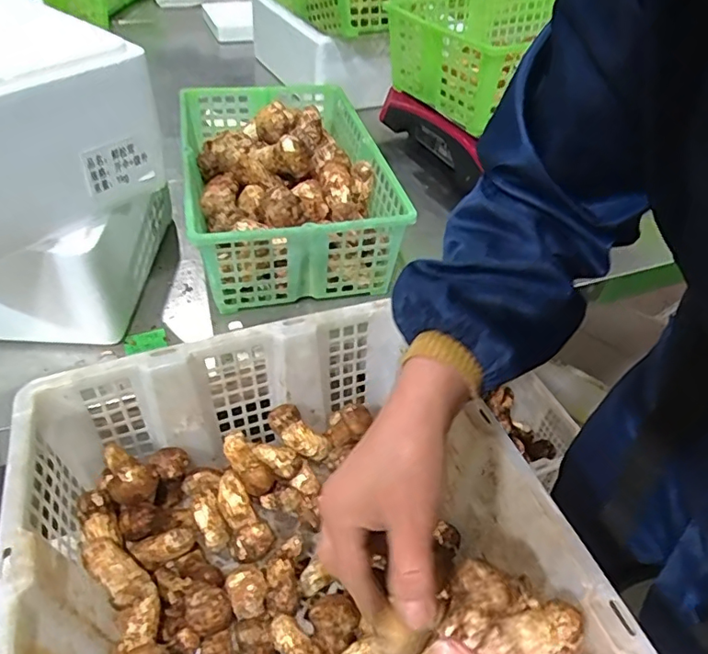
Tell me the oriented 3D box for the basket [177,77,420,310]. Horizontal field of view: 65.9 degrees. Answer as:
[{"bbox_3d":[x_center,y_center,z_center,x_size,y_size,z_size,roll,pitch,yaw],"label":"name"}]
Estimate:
[{"bbox_3d":[-0.082,-0.167,0.632,0.203,0.100,0.323,-7,45,-13],"label":"basket"}]

